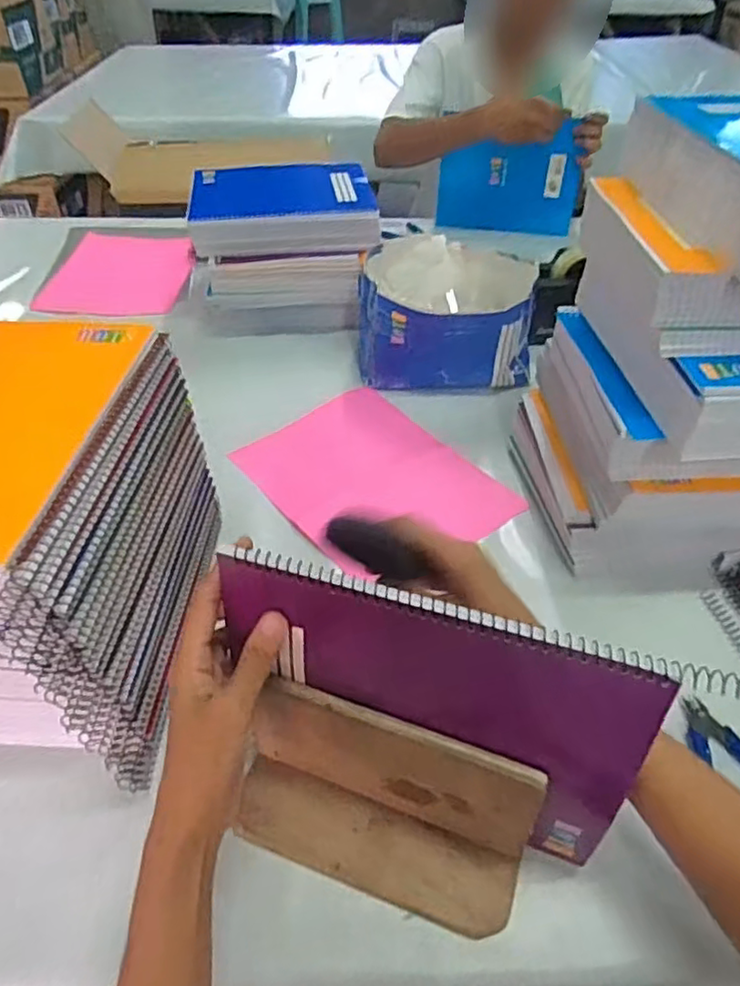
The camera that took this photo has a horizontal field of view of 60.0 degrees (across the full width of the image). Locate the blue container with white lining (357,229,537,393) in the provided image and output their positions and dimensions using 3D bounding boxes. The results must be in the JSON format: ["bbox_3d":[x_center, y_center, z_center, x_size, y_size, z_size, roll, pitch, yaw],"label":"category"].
[{"bbox_3d":[0.102,-0.246,0.859,0.215,0.118,0.228,2,44,2],"label":"blue container with white lining"}]

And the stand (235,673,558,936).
[{"bbox_3d":[0.005,0.199,0.409,0.193,0.112,0.070,15,46,15],"label":"stand"}]

